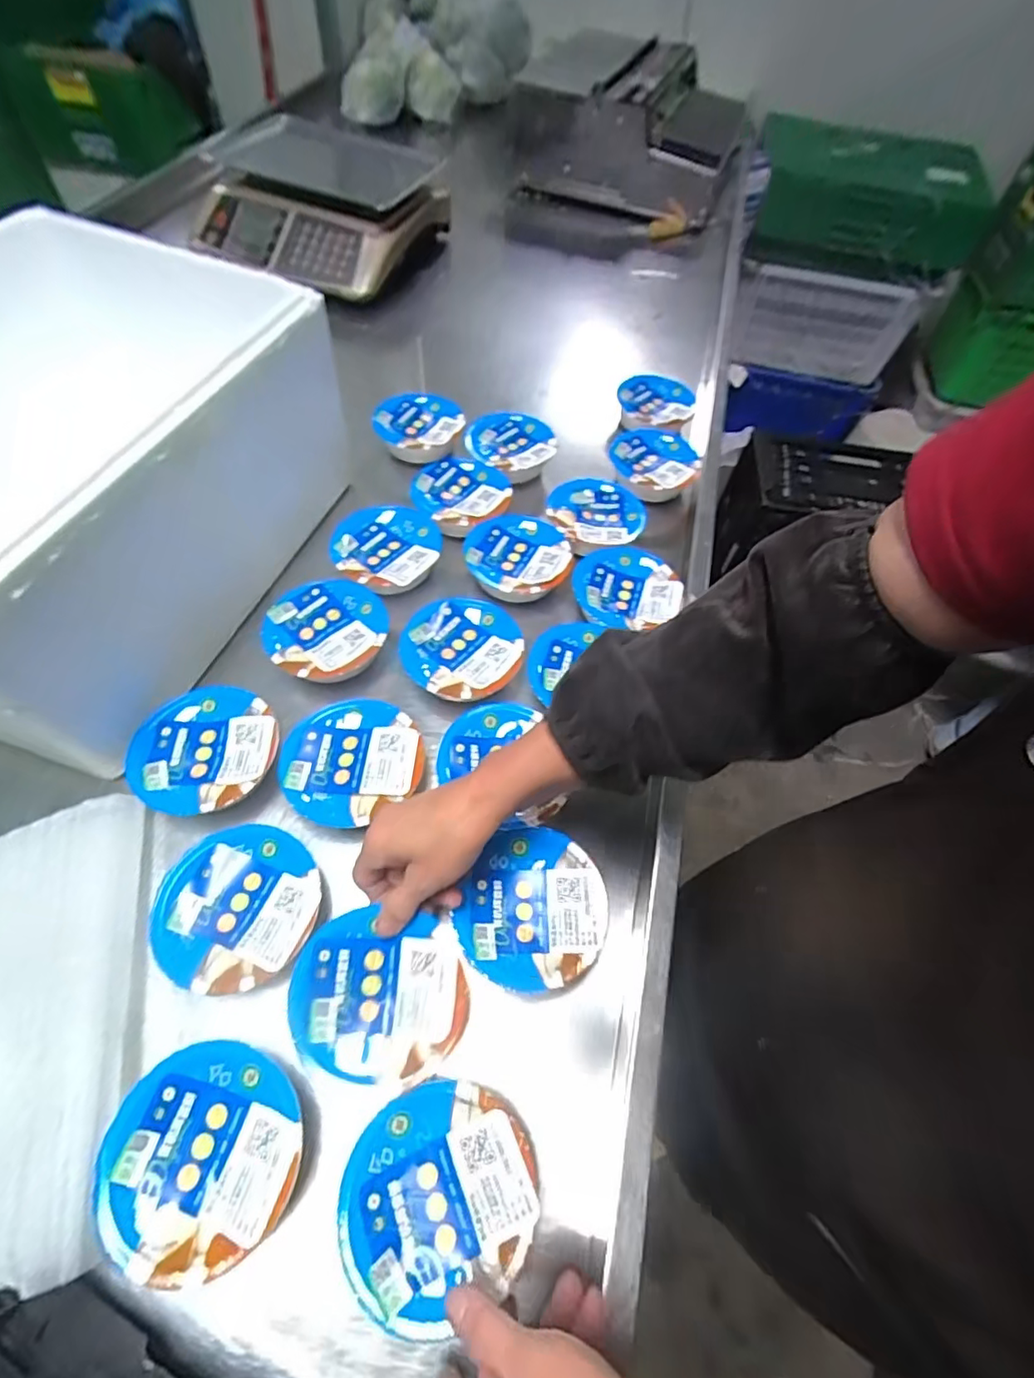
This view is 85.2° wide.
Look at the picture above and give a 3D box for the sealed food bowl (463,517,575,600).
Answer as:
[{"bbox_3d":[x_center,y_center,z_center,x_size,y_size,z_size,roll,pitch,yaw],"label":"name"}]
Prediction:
[{"bbox_3d":[0.001,-0.140,0.629,0.113,0.045,0.106,1,59,-2],"label":"sealed food bowl"}]

